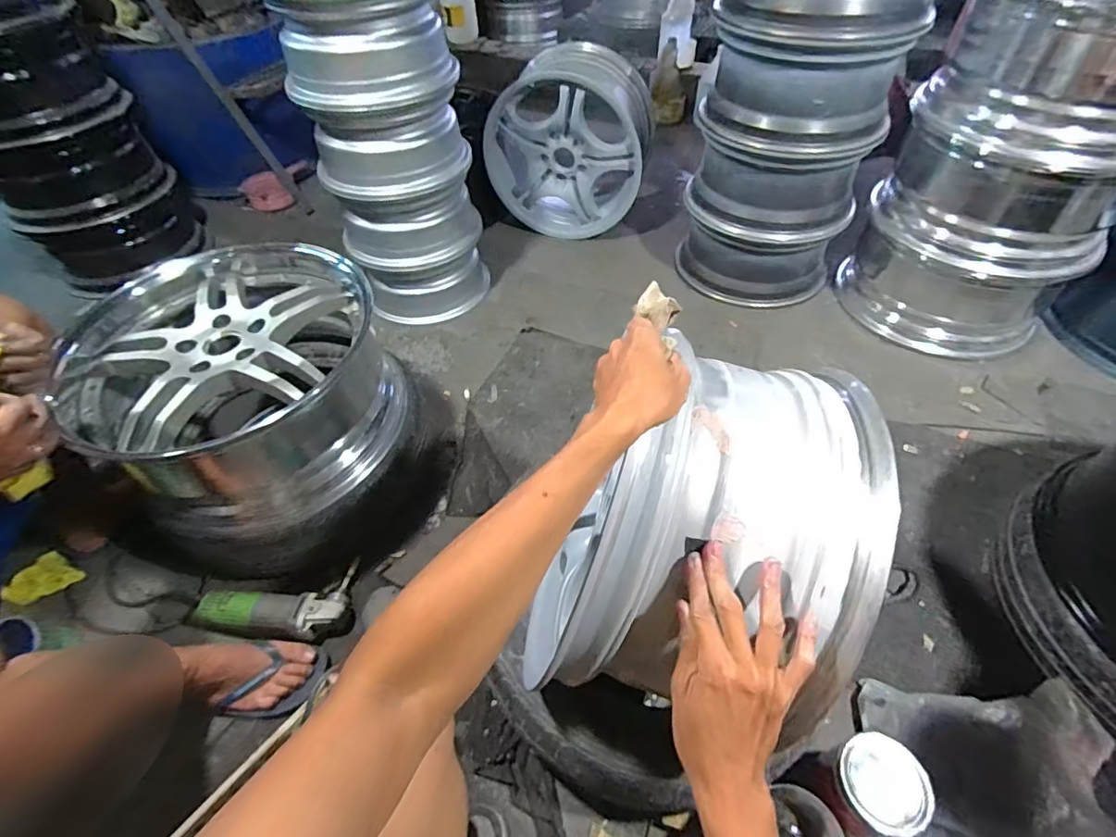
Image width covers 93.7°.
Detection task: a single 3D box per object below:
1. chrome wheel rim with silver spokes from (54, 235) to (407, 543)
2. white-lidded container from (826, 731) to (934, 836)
[{"bbox_3d":[-0.534,-0.071,0.949,0.502,0.294,0.472,-1,50,1],"label":"chrome wheel rim with silver spokes"},{"bbox_3d":[0.394,0.475,0.671,0.097,0.124,0.101,-28,55,-20],"label":"white-lidded container"}]

